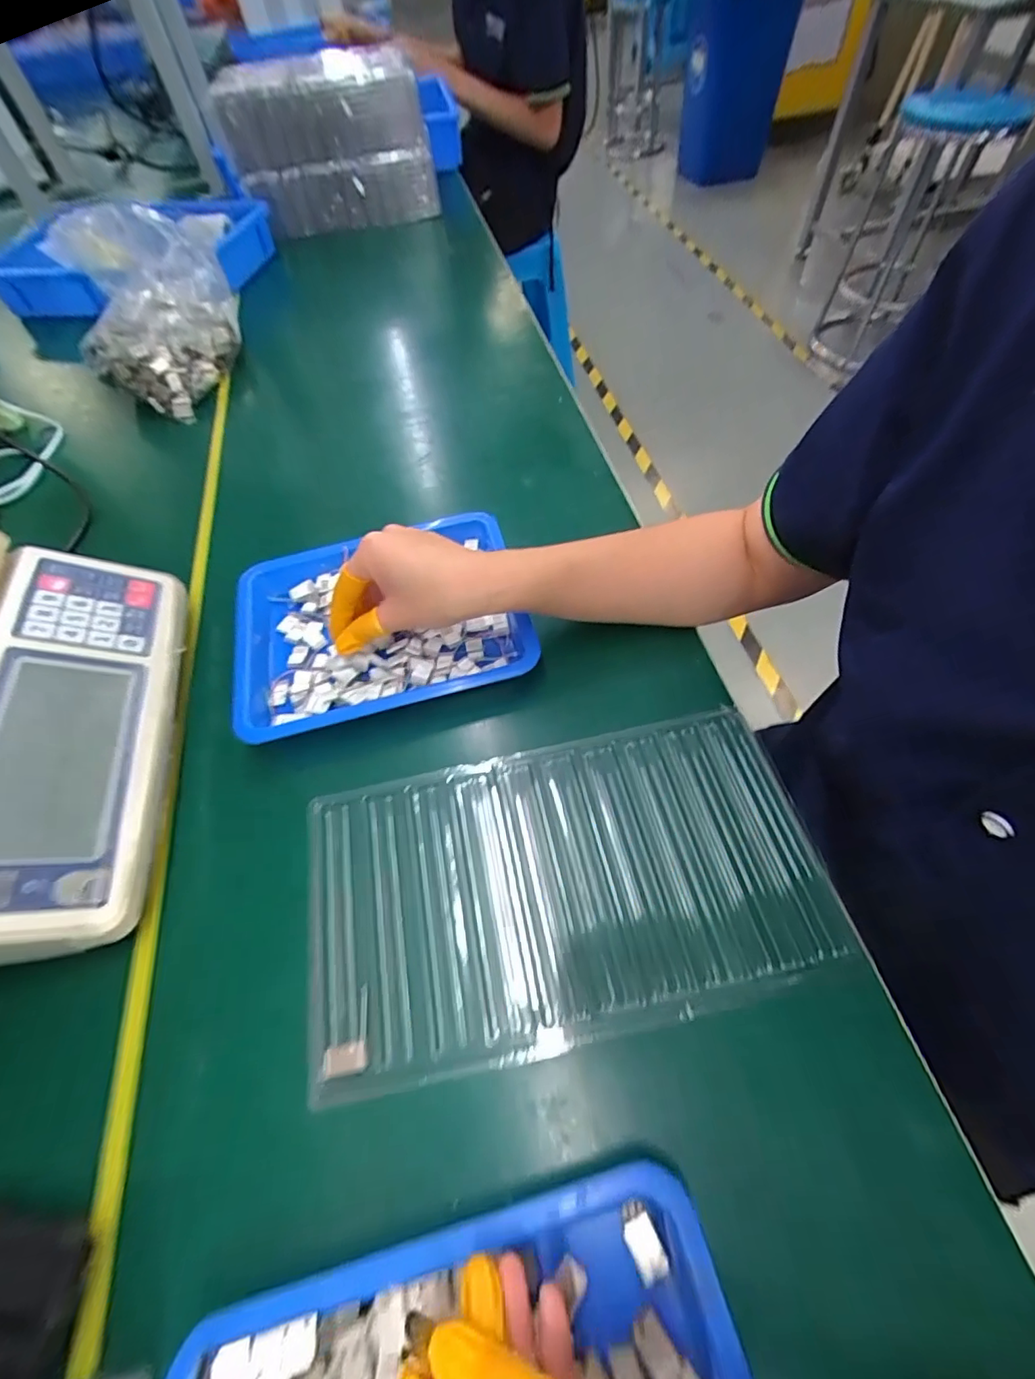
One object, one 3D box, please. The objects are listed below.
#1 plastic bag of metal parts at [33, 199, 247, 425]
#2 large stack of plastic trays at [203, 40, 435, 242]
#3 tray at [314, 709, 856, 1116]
[{"bbox_3d":[-0.417,-0.434,0.619,0.144,0.175,0.156,23,62,18],"label":"plastic bag of metal parts"},{"bbox_3d":[-0.298,-0.854,0.841,0.311,0.184,0.157,-11,57,-3],"label":"large stack of plastic trays"},{"bbox_3d":[0.022,0.113,0.317,0.289,0.023,0.160,-12,57,-4],"label":"tray"}]

